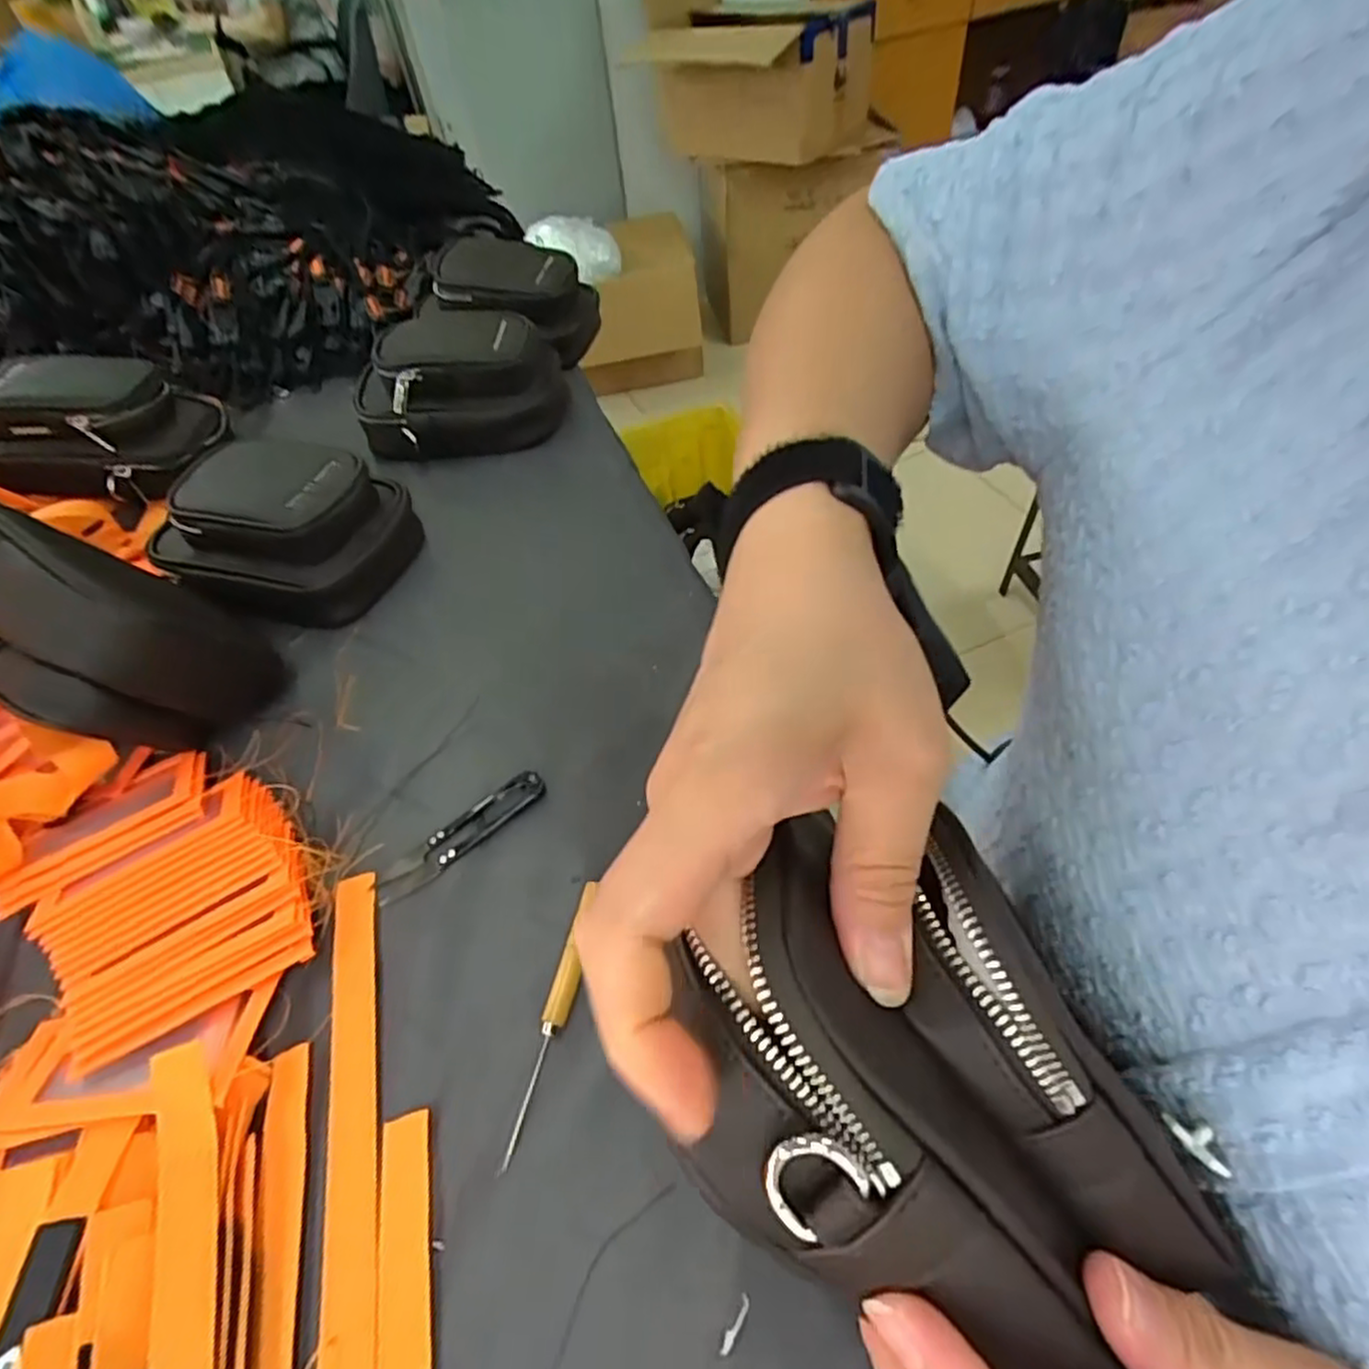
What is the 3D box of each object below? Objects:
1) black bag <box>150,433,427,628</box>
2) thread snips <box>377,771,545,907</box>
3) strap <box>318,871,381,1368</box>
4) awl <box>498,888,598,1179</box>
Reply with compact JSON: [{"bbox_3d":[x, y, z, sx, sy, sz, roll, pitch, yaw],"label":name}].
[{"bbox_3d":[-0.287,-0.113,0.514,0.139,0.095,0.137,14,53,17],"label":"black bag"},{"bbox_3d":[-0.121,0.080,0.385,0.099,0.009,0.022,-34,55,-20],"label":"thread snips"},{"bbox_3d":[-0.142,0.180,0.304,0.020,0.008,0.222,-15,51,-6],"label":"strap"},{"bbox_3d":[-0.058,0.148,0.319,0.012,0.011,0.119,8,52,13],"label":"awl"}]

